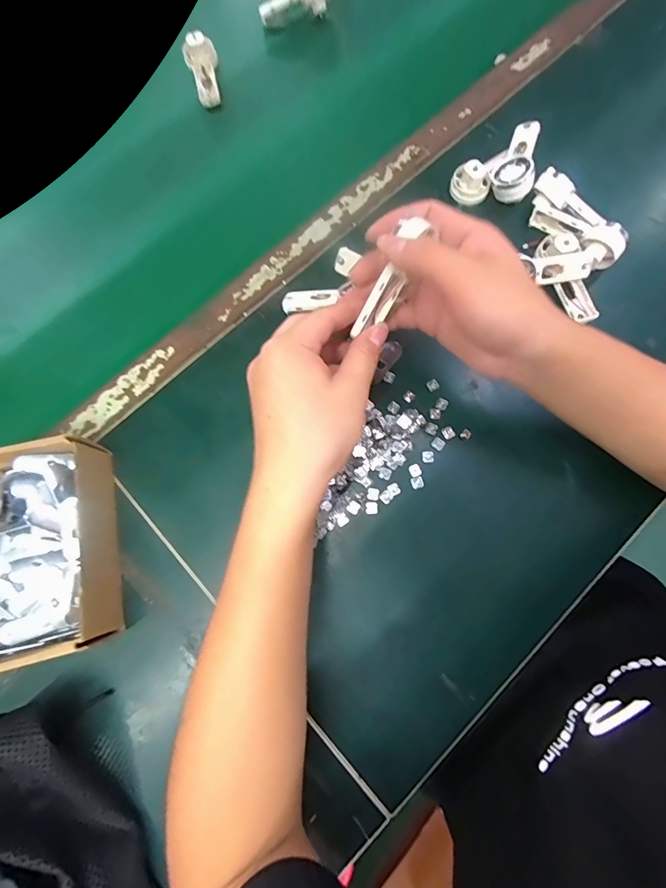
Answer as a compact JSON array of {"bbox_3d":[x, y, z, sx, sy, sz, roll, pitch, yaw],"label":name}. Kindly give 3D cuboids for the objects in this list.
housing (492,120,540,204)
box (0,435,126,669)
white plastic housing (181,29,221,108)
[{"bbox_3d":[0.195,-0.294,0.417,0.038,0.038,0.086,21,79,6],"label":"housing"},{"bbox_3d":[-0.266,0.092,0.334,0.149,0.058,0.169,-13,77,-1],"label":"box"},{"bbox_3d":[-0.155,-0.448,0.479,0.038,0.021,0.079,-13,91,-2],"label":"white plastic housing"}]

